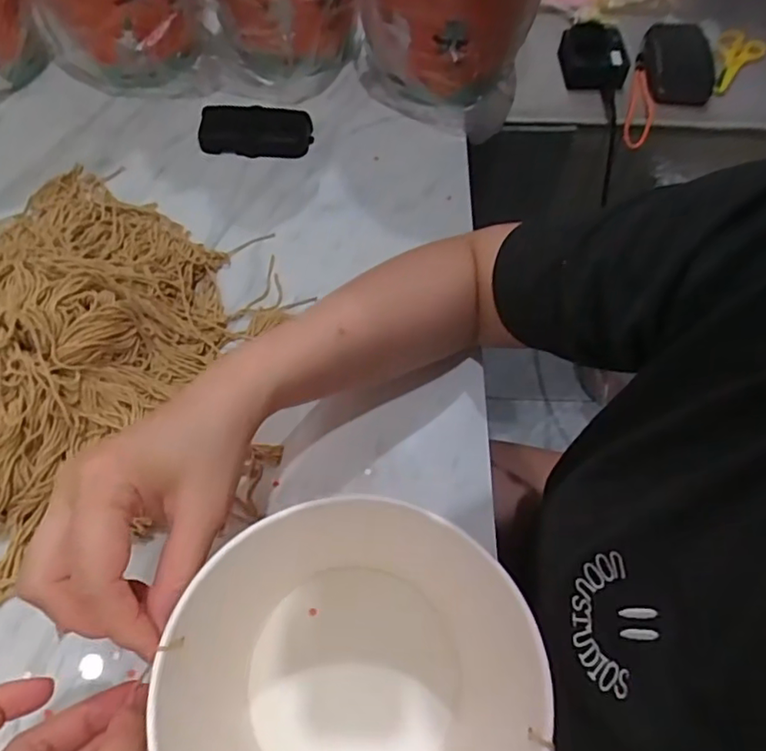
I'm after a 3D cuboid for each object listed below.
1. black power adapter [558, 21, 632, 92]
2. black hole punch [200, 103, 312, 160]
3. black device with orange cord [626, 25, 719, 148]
[{"bbox_3d":[0.261,-0.390,0.723,0.082,0.046,0.066,5,62,2],"label":"black power adapter"},{"bbox_3d":[-0.125,-0.241,0.581,0.107,0.020,0.049,1,62,0],"label":"black hole punch"},{"bbox_3d":[0.367,-0.372,0.755,0.097,0.042,0.201,20,64,10],"label":"black device with orange cord"}]

